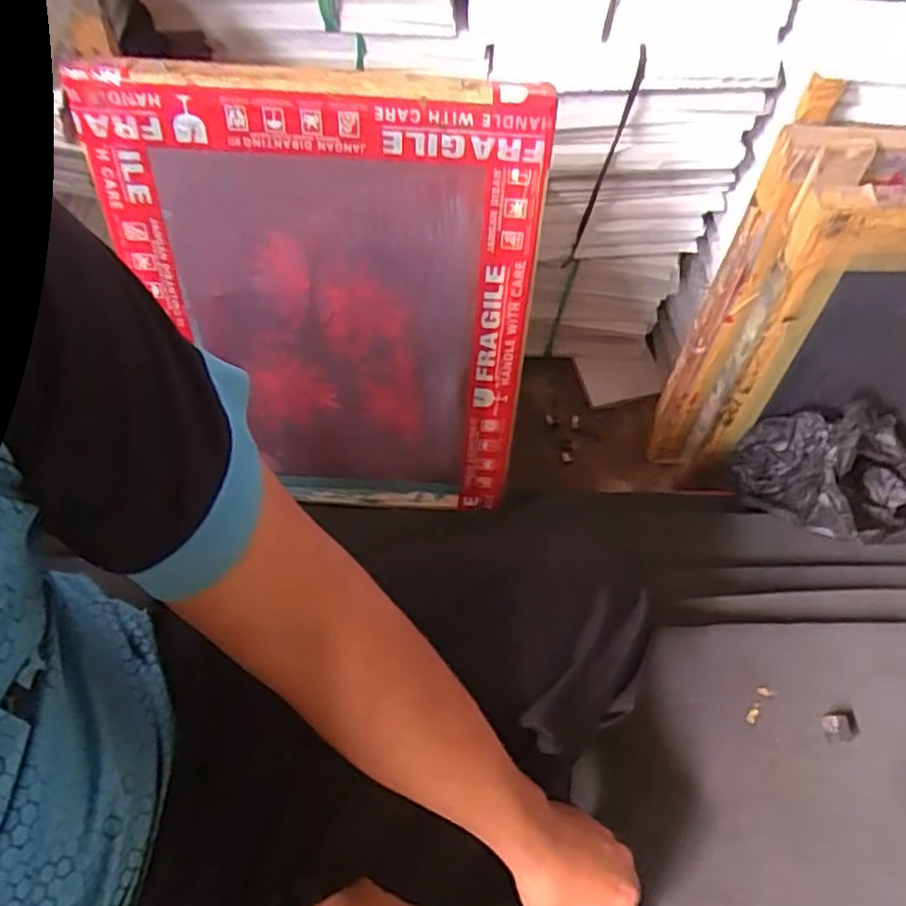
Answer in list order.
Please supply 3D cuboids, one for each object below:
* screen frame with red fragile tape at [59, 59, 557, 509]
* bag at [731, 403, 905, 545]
[{"bbox_3d":[-0.112,-0.114,0.687,0.360,0.449,0.025,2,43,-1],"label":"screen frame with red fragile tape"},{"bbox_3d":[0.431,0.027,0.792,0.200,0.110,0.143,7,61,2],"label":"bag"}]

